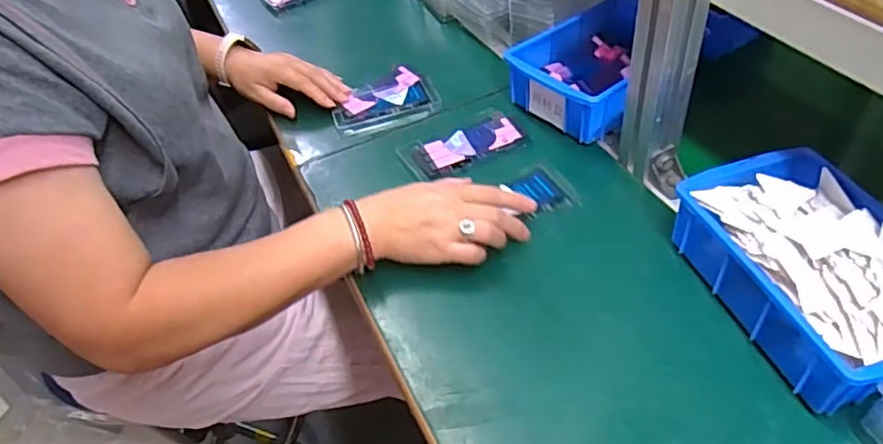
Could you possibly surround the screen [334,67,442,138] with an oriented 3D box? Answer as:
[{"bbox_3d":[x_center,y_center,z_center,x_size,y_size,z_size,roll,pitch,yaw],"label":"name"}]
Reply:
[{"bbox_3d":[-0.069,-0.147,0.736,0.125,0.008,0.096,-18,47,-10],"label":"screen"}]

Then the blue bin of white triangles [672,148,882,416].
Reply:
[{"bbox_3d":[0.292,0.038,0.479,0.134,0.068,0.198,-16,47,-9],"label":"blue bin of white triangles"}]

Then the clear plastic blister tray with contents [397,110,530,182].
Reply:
[{"bbox_3d":[0.026,-0.085,0.667,0.135,0.007,0.072,-25,49,-17],"label":"clear plastic blister tray with contents"}]

